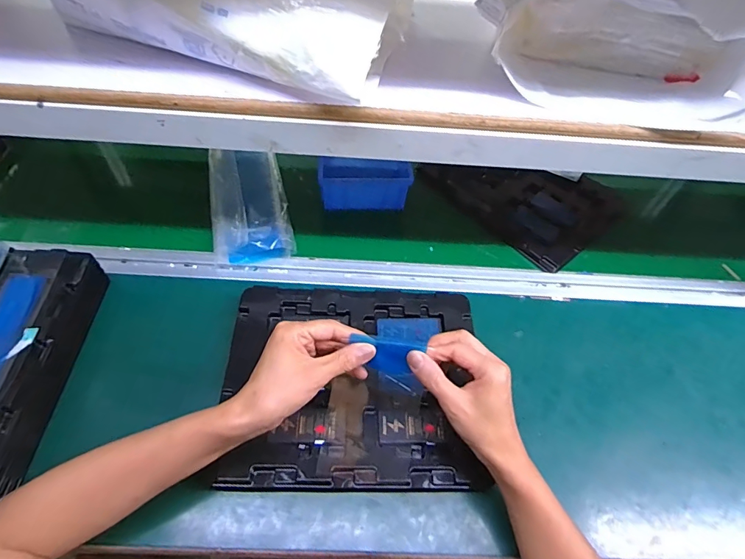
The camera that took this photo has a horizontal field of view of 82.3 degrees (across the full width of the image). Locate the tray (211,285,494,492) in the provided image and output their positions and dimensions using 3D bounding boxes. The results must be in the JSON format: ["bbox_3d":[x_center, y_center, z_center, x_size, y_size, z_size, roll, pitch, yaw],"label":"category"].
[{"bbox_3d":[-0.021,0.111,0.470,0.274,0.024,0.220,1,54,-4],"label":"tray"}]

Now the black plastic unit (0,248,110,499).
[{"bbox_3d":[-0.370,0.093,0.439,0.088,0.055,0.289,1,54,-4],"label":"black plastic unit"}]

